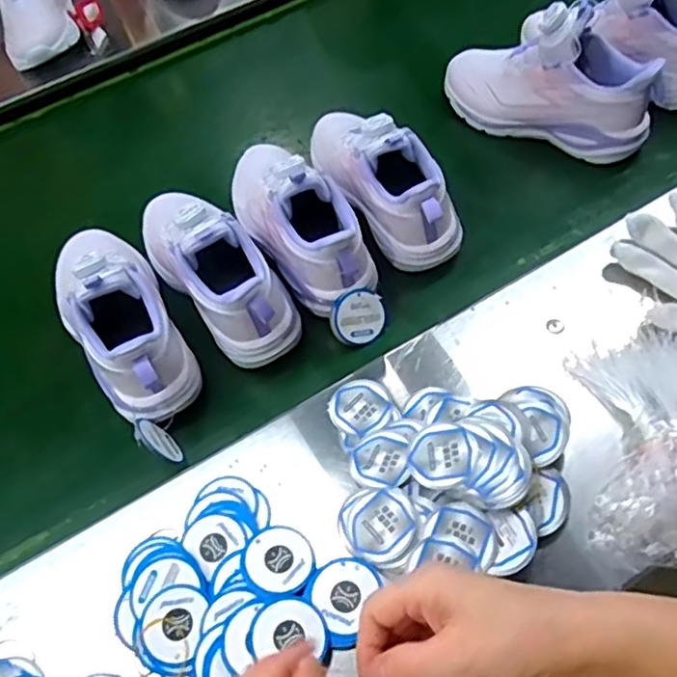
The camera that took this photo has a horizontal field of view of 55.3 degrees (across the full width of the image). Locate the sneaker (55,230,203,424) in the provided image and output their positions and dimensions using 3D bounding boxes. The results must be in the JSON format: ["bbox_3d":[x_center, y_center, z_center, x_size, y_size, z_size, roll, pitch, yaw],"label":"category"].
[{"bbox_3d":[-0.193,-0.033,0.556,0.081,0.103,0.217,-27,65,-11],"label":"sneaker"}]

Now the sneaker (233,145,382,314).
[{"bbox_3d":[-0.044,-0.121,0.587,0.083,0.102,0.211,-35,67,-14],"label":"sneaker"}]

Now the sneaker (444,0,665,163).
[{"bbox_3d":[0.214,-0.266,0.654,0.219,0.118,0.079,24,67,14],"label":"sneaker"}]

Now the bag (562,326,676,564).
[{"bbox_3d":[0.225,0.070,0.461,0.129,0.060,0.174,-7,63,-1],"label":"bag"}]

